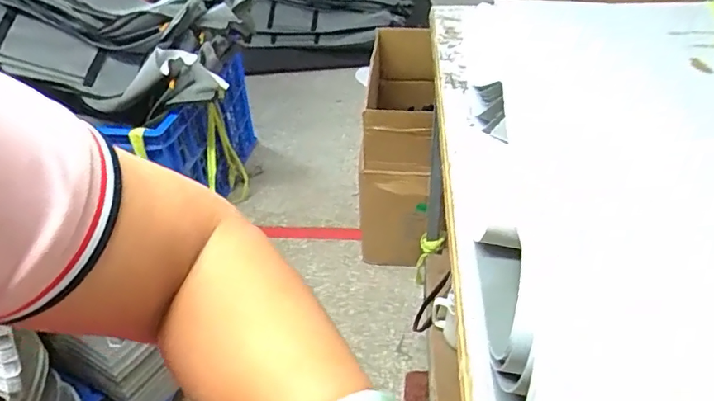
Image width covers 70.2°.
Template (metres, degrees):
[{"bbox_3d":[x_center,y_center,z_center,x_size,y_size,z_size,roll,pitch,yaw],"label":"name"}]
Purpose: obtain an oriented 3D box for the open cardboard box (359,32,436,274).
[{"bbox_3d":[0.116,-0.179,1.488,0.197,0.479,0.587,3,41,7],"label":"open cardboard box"}]

